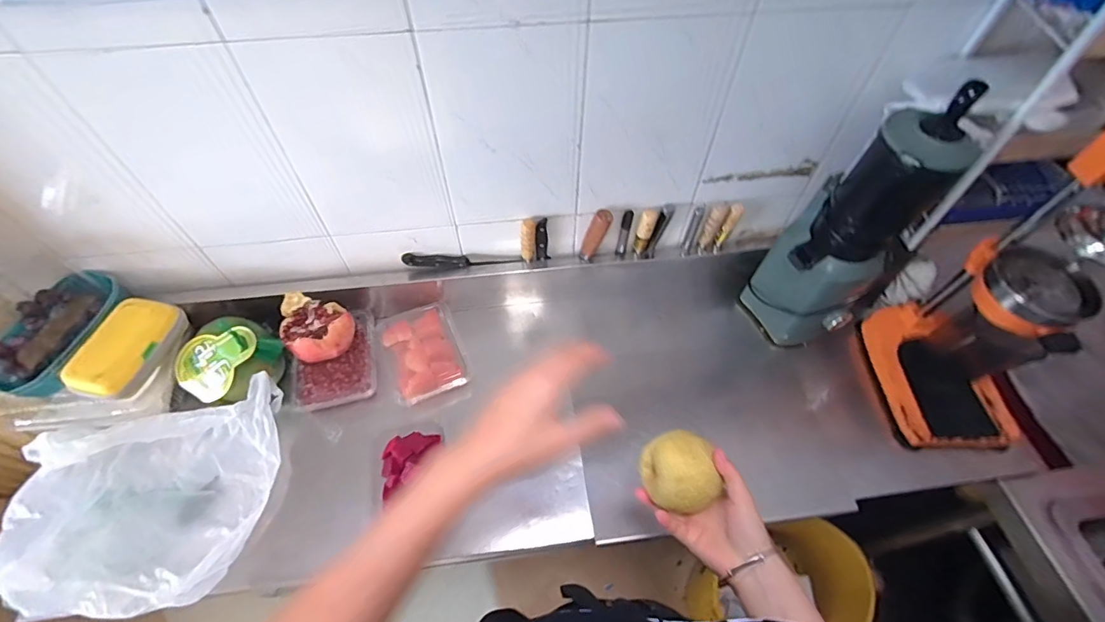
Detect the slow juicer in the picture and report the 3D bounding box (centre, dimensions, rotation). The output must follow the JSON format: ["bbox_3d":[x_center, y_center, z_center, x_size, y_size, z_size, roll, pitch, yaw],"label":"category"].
[{"bbox_3d":[0.489,-0.132,0.745,0.243,0.400,0.162,-32,62,-21],"label":"slow juicer"}]

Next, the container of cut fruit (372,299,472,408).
[{"bbox_3d":[-0.226,0.070,0.815,0.131,0.032,0.169,-19,58,-14],"label":"container of cut fruit"}]

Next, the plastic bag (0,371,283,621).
[{"bbox_3d":[-0.568,0.267,0.661,0.319,0.101,0.265,-11,56,-9],"label":"plastic bag"}]

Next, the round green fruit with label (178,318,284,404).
[{"bbox_3d":[-0.495,0.081,0.728,0.108,0.130,0.132,28,59,17],"label":"round green fruit with label"}]

